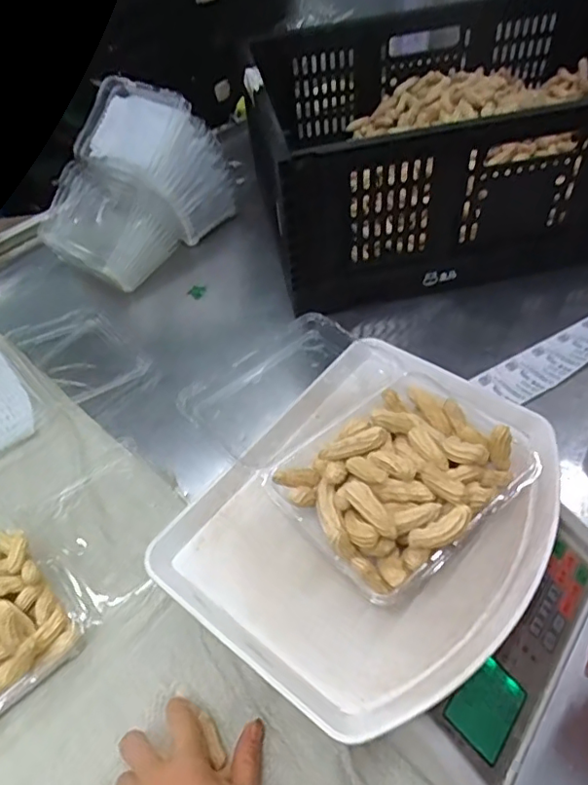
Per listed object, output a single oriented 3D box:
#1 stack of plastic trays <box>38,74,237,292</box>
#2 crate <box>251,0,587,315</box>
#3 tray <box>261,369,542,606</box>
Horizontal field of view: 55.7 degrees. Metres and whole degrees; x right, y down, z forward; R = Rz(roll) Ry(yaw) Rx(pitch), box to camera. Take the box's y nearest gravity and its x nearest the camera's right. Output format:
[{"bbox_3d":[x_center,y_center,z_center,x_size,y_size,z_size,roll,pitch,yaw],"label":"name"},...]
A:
[{"bbox_3d":[-0.244,-0.309,0.820,0.168,0.201,0.256,31,58,27],"label":"stack of plastic trays"},{"bbox_3d":[0.272,-0.366,0.808,0.680,0.260,0.412,-9,49,-3],"label":"crate"},{"bbox_3d":[0.085,0.058,0.417,0.186,0.049,0.134,-33,54,-21],"label":"tray"}]

